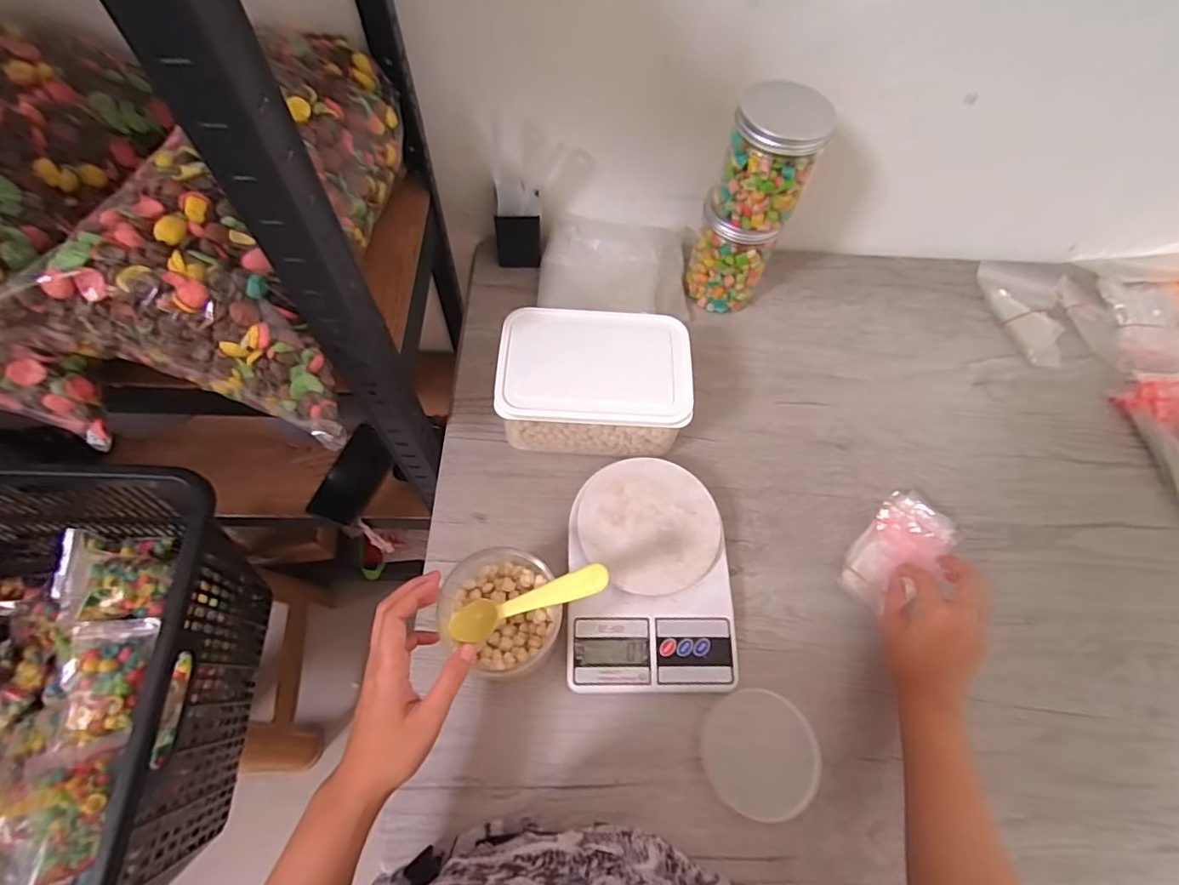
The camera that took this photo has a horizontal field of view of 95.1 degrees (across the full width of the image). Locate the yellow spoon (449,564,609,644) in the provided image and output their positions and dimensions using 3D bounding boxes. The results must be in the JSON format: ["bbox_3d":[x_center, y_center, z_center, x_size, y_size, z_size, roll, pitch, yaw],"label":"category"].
[{"bbox_3d":[-0.052,0.126,0.426,0.153,0.013,0.028,-26,60,26],"label":"yellow spoon"}]

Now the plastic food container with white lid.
[{"bbox_3d":[0.003,-0.058,0.563,0.185,0.099,0.125,3,62,-2],"label":"plastic food container with white lid"}]

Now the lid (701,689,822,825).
[{"bbox_3d":[0.144,0.260,0.453,0.097,0.009,0.090,1,62,-3],"label":"lid"}]

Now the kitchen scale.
[{"bbox_3d":[0.054,0.117,0.504,0.146,0.035,0.206,0,62,-3],"label":"kitchen scale"}]

